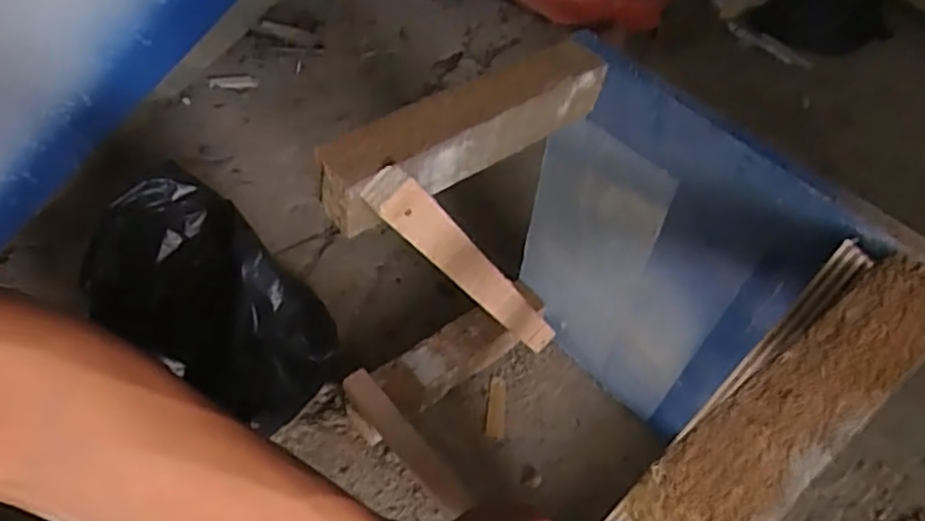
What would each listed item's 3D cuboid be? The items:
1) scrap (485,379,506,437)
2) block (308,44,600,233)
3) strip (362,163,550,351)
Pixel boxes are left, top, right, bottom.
[{"bbox_3d":[0.030,0.128,0.589,0.015,0.004,0.061,6,47,2],"label":"scrap"},{"bbox_3d":[0.005,-0.081,0.407,0.202,0.041,0.044,-32,57,-29],"label":"block"},{"bbox_3d":[0.017,0.018,0.484,0.027,0.321,0.016,-48,60,-2],"label":"strip"}]

